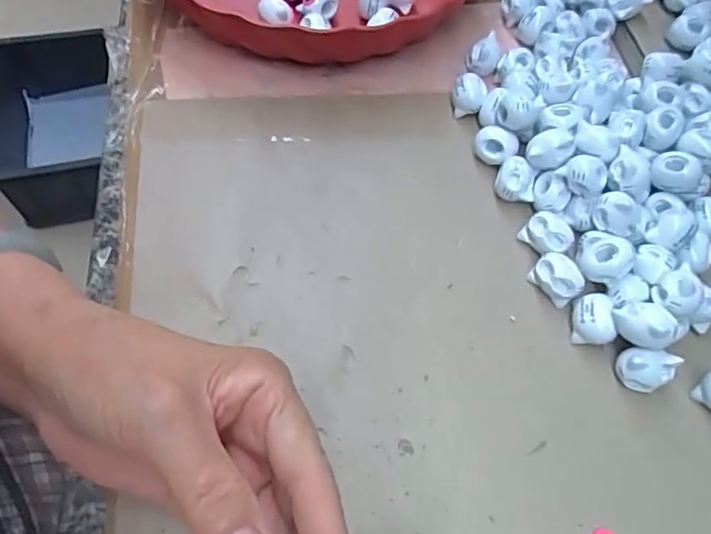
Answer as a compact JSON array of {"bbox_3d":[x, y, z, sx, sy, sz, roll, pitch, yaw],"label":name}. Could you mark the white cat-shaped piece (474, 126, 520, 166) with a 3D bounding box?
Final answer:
[{"bbox_3d":[0.083,-0.072,0.325,0.025,0.010,0.022,26,102,16],"label":"white cat-shaped piece"}]

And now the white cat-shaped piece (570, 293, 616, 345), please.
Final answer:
[{"bbox_3d":[0.119,0.027,0.277,0.018,0.019,0.023,1,62,-5],"label":"white cat-shaped piece"}]

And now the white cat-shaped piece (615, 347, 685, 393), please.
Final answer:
[{"bbox_3d":[0.140,0.050,0.265,0.026,0.019,0.017,11,62,1],"label":"white cat-shaped piece"}]

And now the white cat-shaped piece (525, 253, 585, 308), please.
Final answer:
[{"bbox_3d":[0.106,0.006,0.286,0.017,0.020,0.026,-39,72,-22],"label":"white cat-shaped piece"}]

